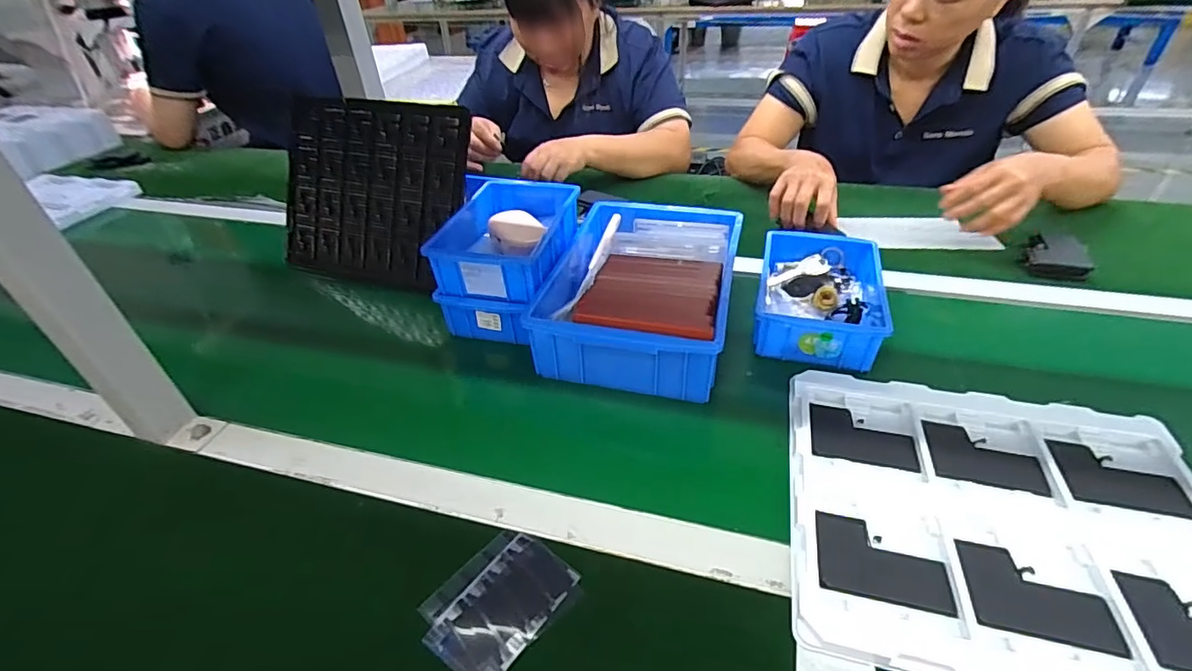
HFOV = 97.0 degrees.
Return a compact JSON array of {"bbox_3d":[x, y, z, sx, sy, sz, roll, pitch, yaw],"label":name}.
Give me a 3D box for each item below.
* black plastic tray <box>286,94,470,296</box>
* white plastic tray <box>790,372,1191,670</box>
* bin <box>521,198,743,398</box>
[{"bbox_3d":[-0.319,-0.198,0.757,0.285,0.253,0.033,10,11,16],"label":"black plastic tray"},{"bbox_3d":[0.324,0.139,0.416,0.316,0.016,0.277,8,40,14],"label":"white plastic tray"},{"bbox_3d":[0.059,-0.066,0.641,0.204,0.069,0.298,8,40,14],"label":"bin"}]

